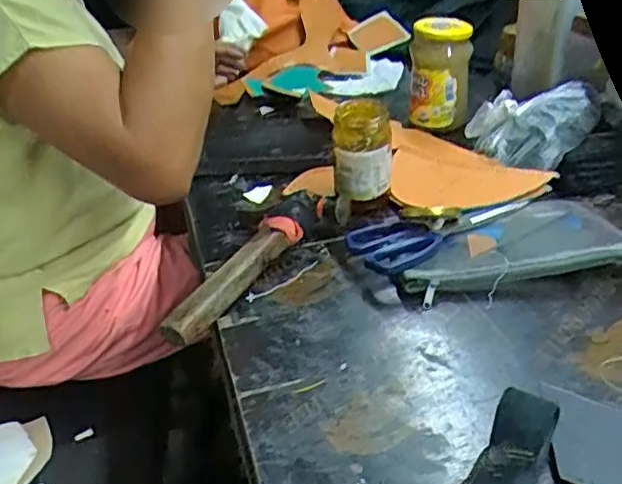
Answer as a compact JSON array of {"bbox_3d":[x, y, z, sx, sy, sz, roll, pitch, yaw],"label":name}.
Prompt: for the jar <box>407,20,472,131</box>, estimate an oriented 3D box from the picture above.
[{"bbox_3d":[0.160,-0.211,0.780,0.071,0.136,0.075,4,33,12],"label":"jar"}]

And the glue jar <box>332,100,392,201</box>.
[{"bbox_3d":[0.052,-0.088,0.639,0.056,0.098,0.056,-3,33,2],"label":"glue jar"}]

